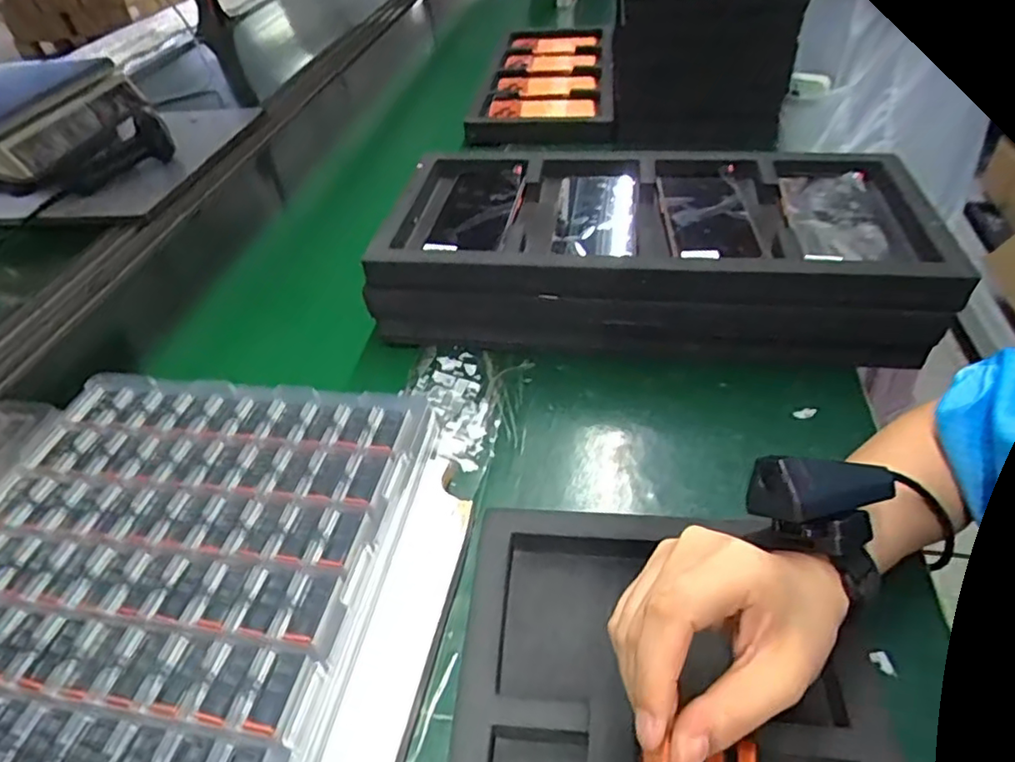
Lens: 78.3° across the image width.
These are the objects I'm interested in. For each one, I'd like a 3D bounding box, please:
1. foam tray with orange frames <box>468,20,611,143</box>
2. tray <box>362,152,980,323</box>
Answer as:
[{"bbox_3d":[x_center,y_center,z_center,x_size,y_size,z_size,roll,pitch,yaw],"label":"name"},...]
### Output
[{"bbox_3d":[0.071,-0.521,1.081,0.223,0.050,0.487,0,43,9],"label":"foam tray with orange frames"},{"bbox_3d":[0.129,-0.148,0.584,0.474,0.050,0.214,1,43,10],"label":"tray"}]

